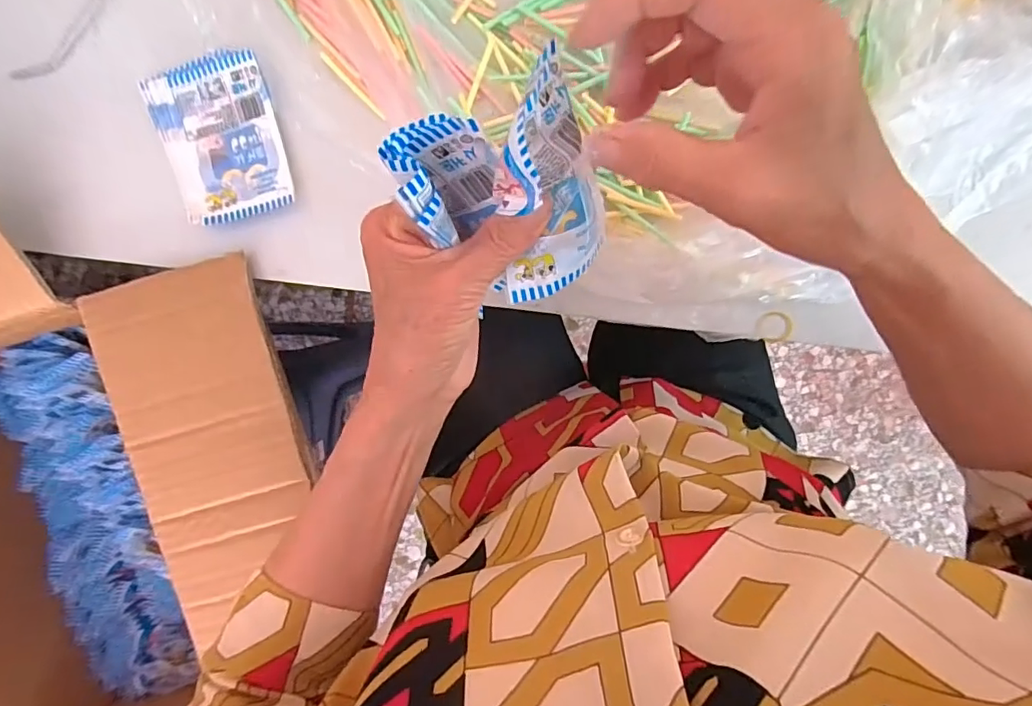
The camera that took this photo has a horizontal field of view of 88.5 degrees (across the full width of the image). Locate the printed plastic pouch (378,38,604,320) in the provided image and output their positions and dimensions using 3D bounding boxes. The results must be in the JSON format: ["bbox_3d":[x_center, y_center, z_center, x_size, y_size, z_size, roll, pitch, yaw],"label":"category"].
[{"bbox_3d":[-0.002,-0.063,0.224,0.074,0.060,0.076,-23,92,6],"label":"printed plastic pouch"}]

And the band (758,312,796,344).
[{"bbox_3d":[0.174,-0.017,0.354,0.022,0.004,0.021,0,94,5],"label":"band"}]

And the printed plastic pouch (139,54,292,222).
[{"bbox_3d":[-0.199,-0.143,0.357,0.080,0.009,0.102,-14,93,5],"label":"printed plastic pouch"}]

